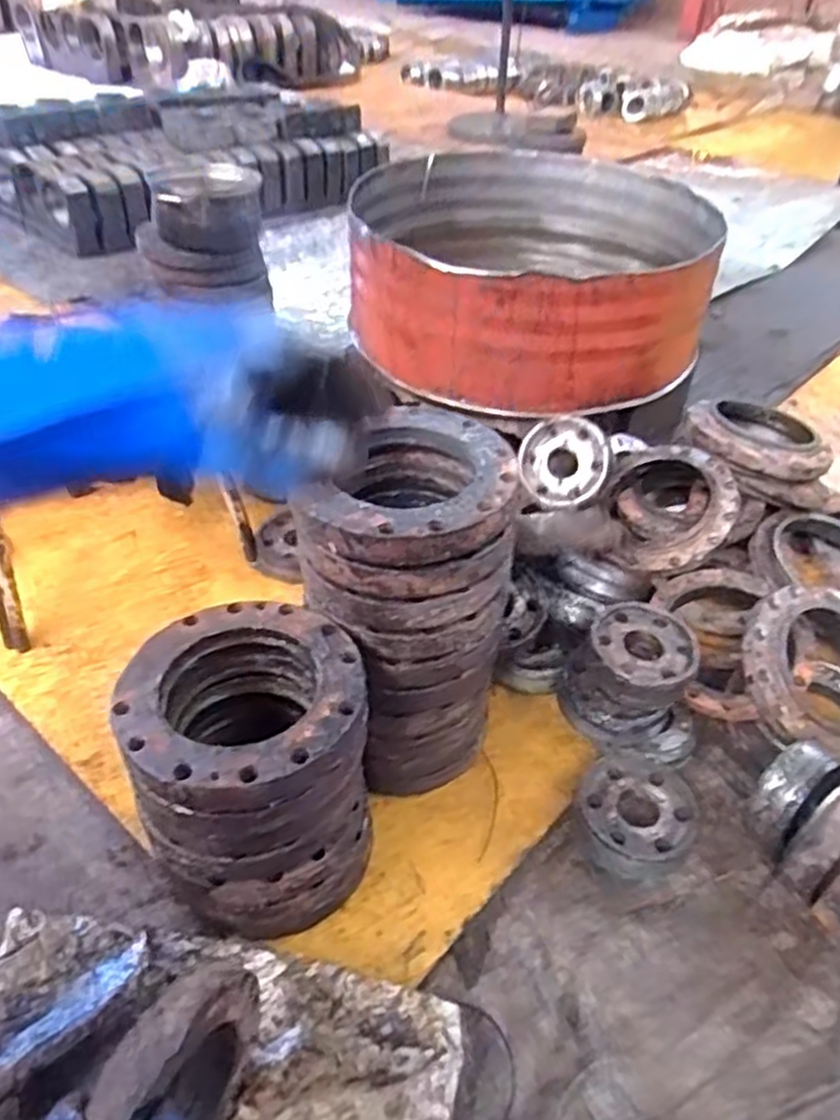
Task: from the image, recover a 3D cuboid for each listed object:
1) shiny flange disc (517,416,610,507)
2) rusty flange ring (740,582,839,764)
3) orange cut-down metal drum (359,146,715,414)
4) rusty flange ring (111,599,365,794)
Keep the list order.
[{"bbox_3d":[0.193,-0.131,1.032,0.118,0.025,0.115,0,90,23],"label":"shiny flange disc"},{"bbox_3d":[0.458,0.136,0.901,0.203,0.068,0.194,47,64,2],"label":"rusty flange ring"},{"bbox_3d":[0.169,-0.451,1.202,0.545,0.188,0.530,2,41,-2],"label":"orange cut-down metal drum"},{"bbox_3d":[-0.147,0.101,0.630,0.194,0.021,0.191,2,41,-2],"label":"rusty flange ring"}]

